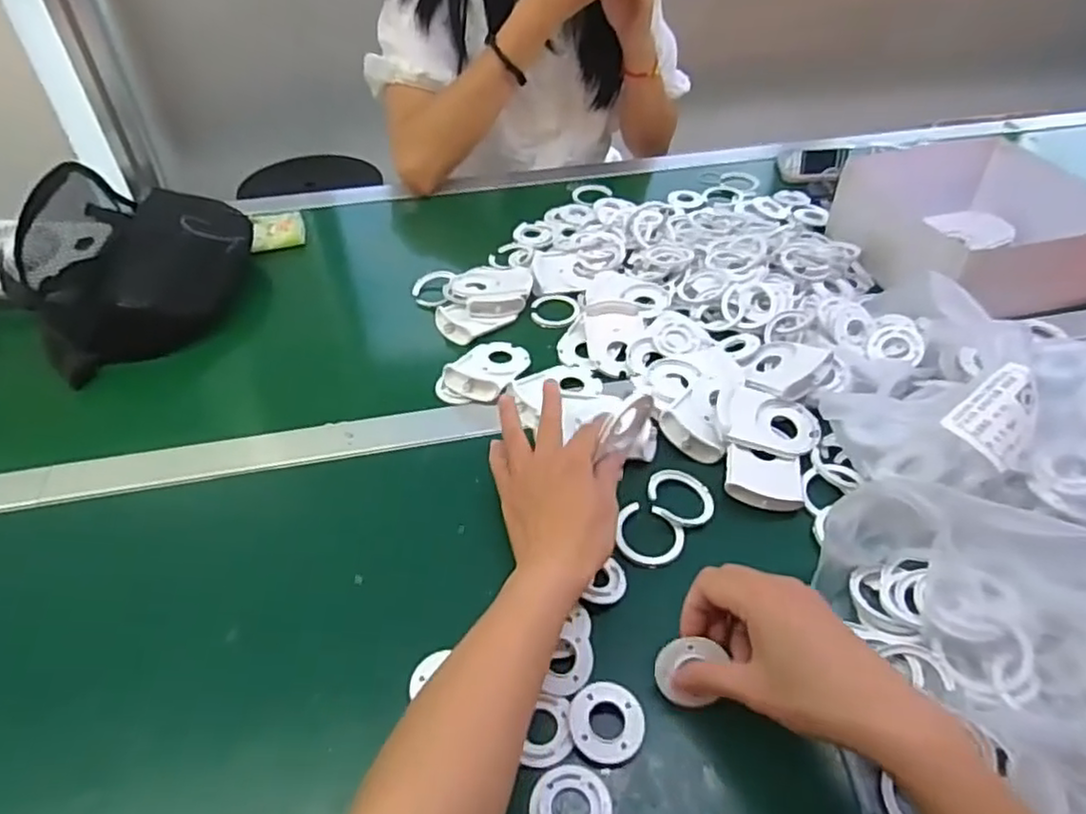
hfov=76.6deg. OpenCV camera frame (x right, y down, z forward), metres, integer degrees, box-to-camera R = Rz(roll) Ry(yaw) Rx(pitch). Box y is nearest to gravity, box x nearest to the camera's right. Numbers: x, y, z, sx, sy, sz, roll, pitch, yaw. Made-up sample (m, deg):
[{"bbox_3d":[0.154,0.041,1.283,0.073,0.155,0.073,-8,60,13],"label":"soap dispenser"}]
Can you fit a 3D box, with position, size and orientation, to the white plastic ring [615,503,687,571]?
[{"bbox_3d":[0.078,0.097,0.506,0.049,0.007,0.045,-1,44,1],"label":"white plastic ring"}]

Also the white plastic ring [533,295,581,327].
[{"bbox_3d":[0.013,-0.101,0.720,0.049,0.008,0.049,-1,44,1],"label":"white plastic ring"}]

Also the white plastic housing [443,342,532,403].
[{"bbox_3d":[-0.050,-0.039,0.648,0.061,0.013,0.082,19,47,20],"label":"white plastic housing"}]

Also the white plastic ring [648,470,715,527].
[{"bbox_3d":[0.108,0.070,0.530,0.053,0.008,0.048,-2,57,-19],"label":"white plastic ring"}]

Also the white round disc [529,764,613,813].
[{"bbox_3d":[0.016,0.220,0.377,0.043,0.005,0.045,-1,44,1],"label":"white round disc"}]

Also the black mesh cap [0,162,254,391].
[{"bbox_3d":[-0.449,-0.176,0.741,0.234,0.105,0.273,-33,52,-29],"label":"black mesh cap"}]

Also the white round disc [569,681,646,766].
[{"bbox_3d":[0.038,0.186,0.409,0.044,0.004,0.046,3,44,5],"label":"white round disc"}]

